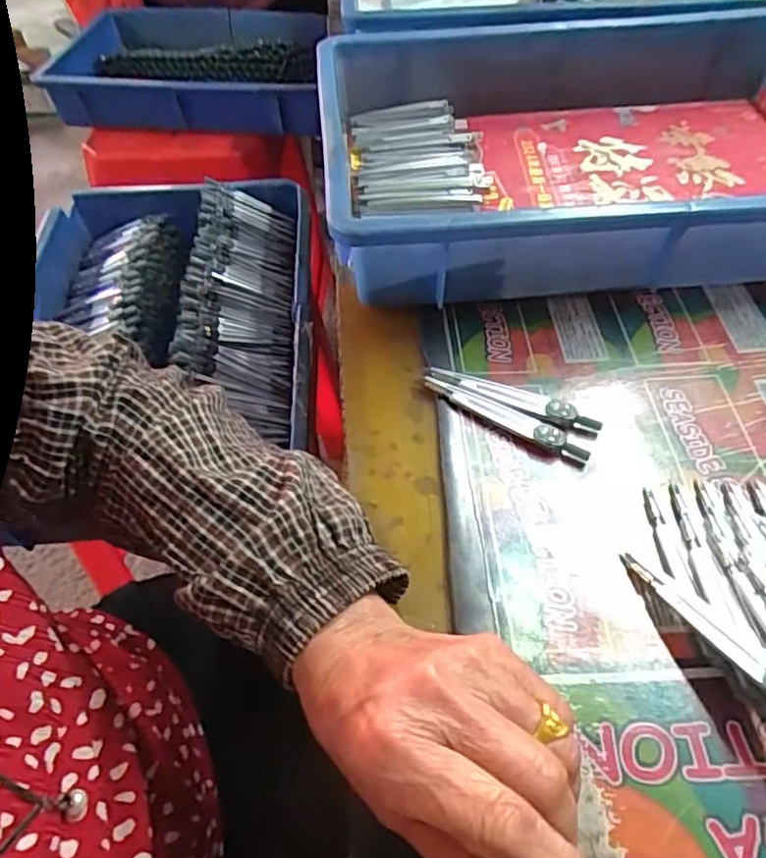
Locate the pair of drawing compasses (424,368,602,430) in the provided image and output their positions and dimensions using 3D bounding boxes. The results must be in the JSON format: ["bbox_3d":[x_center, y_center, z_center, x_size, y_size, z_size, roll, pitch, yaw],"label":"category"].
[{"bbox_3d":[0.079,-0.020,0.382,0.108,0.006,0.015,17,56,15],"label":"pair of drawing compasses"}]

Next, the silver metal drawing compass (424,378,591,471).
[{"bbox_3d":[0.074,-0.008,0.373,0.106,0.006,0.016,30,60,23],"label":"silver metal drawing compass"}]

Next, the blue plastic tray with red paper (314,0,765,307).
[{"bbox_3d":[0.172,-0.222,0.486,0.410,0.083,0.294,-5,53,-1],"label":"blue plastic tray with red paper"}]

